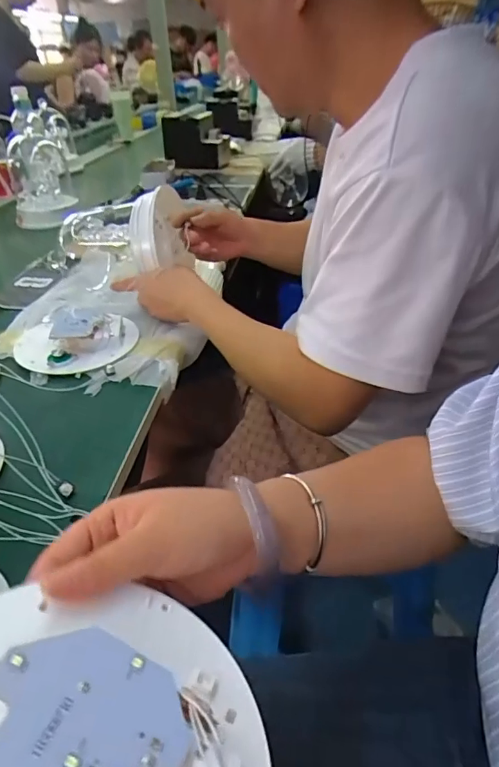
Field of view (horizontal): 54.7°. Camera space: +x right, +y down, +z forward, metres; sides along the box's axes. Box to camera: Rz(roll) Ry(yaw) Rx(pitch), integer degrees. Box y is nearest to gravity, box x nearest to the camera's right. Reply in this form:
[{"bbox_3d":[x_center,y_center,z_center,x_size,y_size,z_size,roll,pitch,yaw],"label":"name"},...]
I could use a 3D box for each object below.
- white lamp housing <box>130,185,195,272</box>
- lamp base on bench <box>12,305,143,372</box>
[{"bbox_3d":[-0.127,-0.211,0.698,0.046,0.119,0.153,7,36,14],"label":"white lamp housing"},{"bbox_3d":[-0.221,-0.067,0.608,0.138,0.029,0.144,-2,34,1],"label":"lamp base on bench"}]

